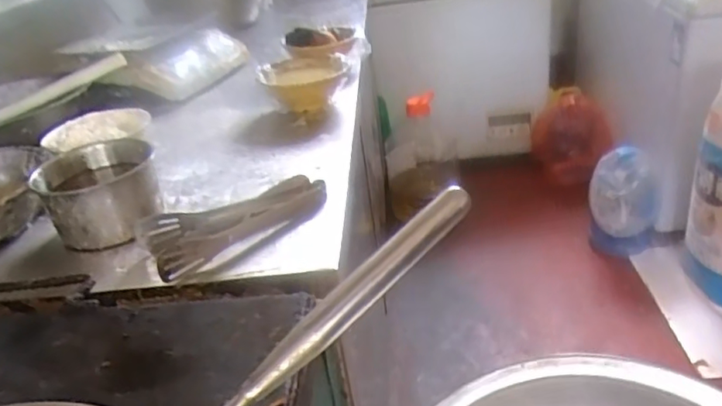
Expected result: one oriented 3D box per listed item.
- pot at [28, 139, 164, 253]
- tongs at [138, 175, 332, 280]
[{"bbox_3d":[-0.325,-0.012,0.746,0.139,0.079,0.138,-21,32,-21],"label":"pot"},{"bbox_3d":[-0.148,0.018,0.715,0.223,0.033,0.104,-20,32,-20],"label":"tongs"}]

